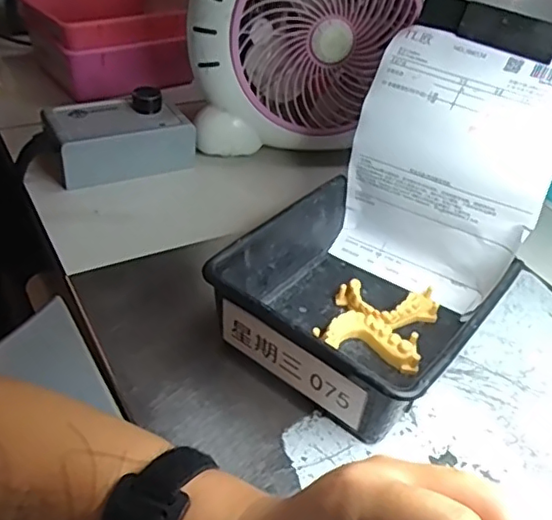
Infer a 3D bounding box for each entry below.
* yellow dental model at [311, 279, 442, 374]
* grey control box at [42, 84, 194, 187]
[{"bbox_3d":[0.080,0.043,0.455,0.074,0.019,0.096,18,39,16],"label":"yellow dental model"},{"bbox_3d":[-0.156,-0.124,0.602,0.138,0.055,0.073,-17,43,-27],"label":"grey control box"}]

